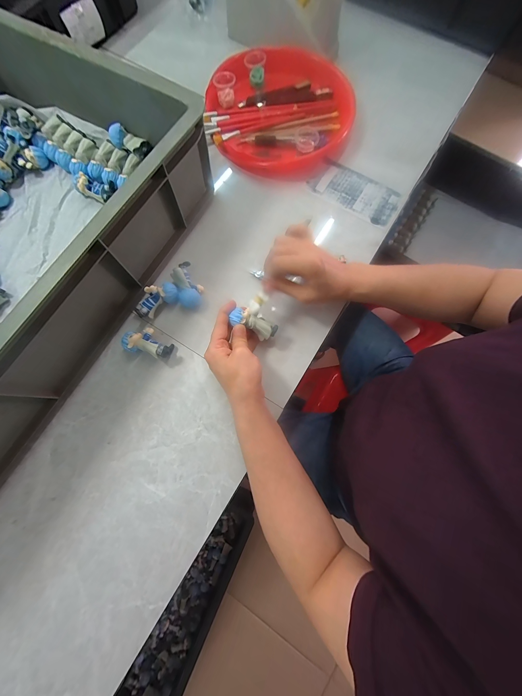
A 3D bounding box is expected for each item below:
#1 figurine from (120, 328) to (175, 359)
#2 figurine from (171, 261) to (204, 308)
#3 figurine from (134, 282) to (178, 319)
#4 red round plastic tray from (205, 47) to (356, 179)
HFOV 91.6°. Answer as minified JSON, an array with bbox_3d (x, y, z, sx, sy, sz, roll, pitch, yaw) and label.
[{"bbox_3d":[-0.148,-0.007,0.337,0.058,0.030,0.034,14,76,4],"label":"figurine"},{"bbox_3d":[-0.104,-0.087,0.363,0.034,0.029,0.064,-21,76,-5],"label":"figurine"},{"bbox_3d":[-0.142,-0.065,0.349,0.062,0.036,0.027,-37,78,-9],"label":"figurine"},{"bbox_3d":[0.030,-0.408,0.435,0.240,0.039,0.243,0,76,-1],"label":"red round plastic tray"}]

